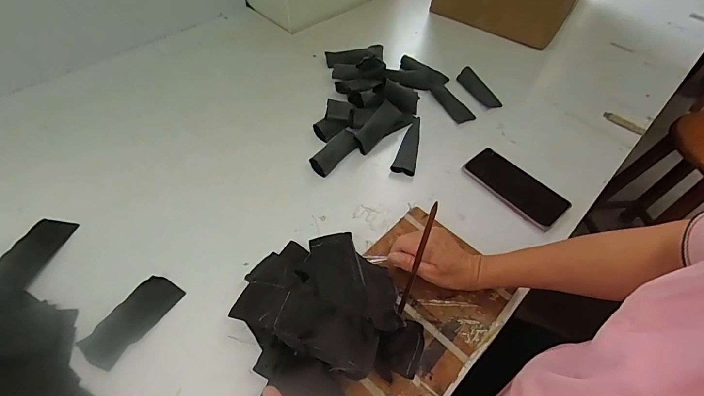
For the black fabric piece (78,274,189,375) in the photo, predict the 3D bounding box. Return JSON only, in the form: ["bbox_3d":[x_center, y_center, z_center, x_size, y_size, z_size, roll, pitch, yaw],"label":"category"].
[{"bbox_3d":[-0.262,0.143,0.442,0.048,0.012,0.111,29,57,17],"label":"black fabric piece"}]

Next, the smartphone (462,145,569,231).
[{"bbox_3d":[0.263,-0.020,0.596,0.082,0.013,0.158,-35,63,-26],"label":"smartphone"}]

